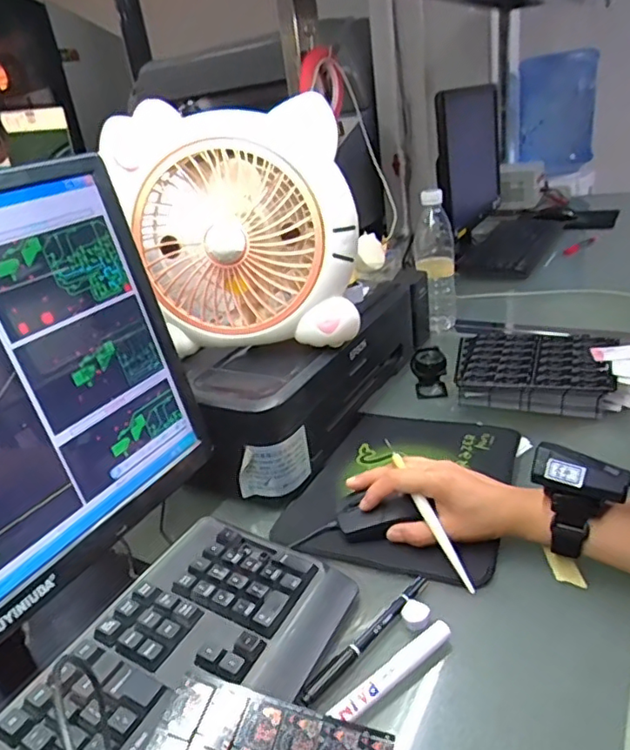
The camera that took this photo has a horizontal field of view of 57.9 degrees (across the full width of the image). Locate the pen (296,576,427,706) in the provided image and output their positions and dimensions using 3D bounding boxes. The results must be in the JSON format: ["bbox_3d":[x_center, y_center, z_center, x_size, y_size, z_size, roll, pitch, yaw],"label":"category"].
[{"bbox_3d":[0.040,0.197,0.434,0.144,0.012,0.015,-28,33,-37],"label":"pen"}]

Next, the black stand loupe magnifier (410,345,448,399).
[{"bbox_3d":[0.159,-0.003,0.797,0.044,0.062,0.047,-5,26,4],"label":"black stand loupe magnifier"}]

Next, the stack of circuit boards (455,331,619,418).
[{"bbox_3d":[0.294,-0.007,0.770,0.194,0.050,0.167,2,27,19],"label":"stack of circuit boards"}]

